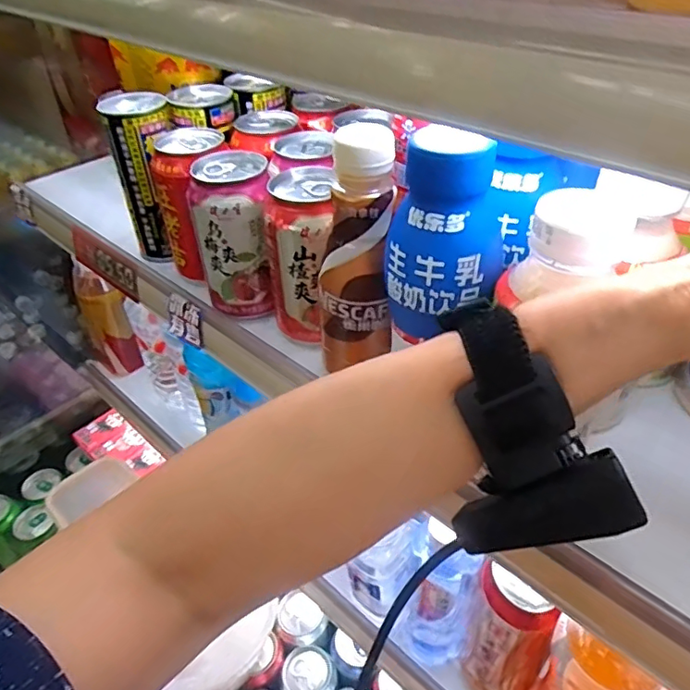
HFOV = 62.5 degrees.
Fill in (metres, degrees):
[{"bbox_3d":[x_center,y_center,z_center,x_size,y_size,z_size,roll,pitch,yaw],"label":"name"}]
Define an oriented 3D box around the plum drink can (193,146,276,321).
[{"bbox_3d":[-0.082,-0.081,0.427,0.059,0.108,0.064,-7,39,-7],"label":"plum drink can"}]

